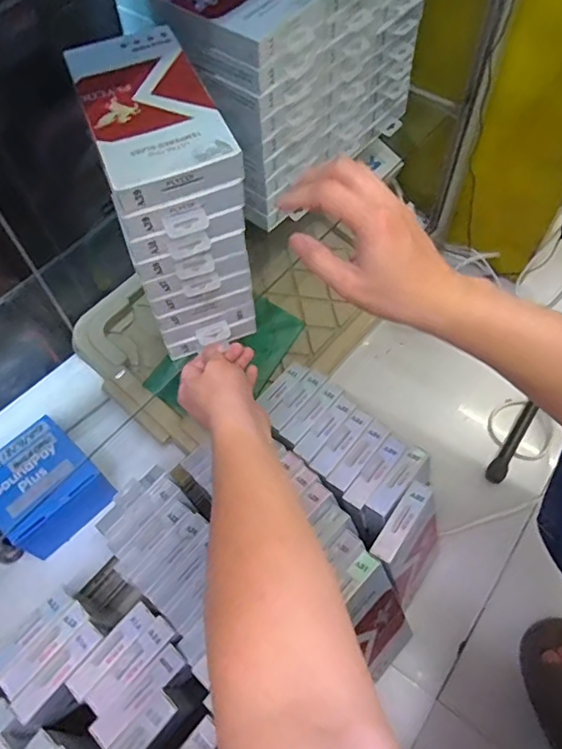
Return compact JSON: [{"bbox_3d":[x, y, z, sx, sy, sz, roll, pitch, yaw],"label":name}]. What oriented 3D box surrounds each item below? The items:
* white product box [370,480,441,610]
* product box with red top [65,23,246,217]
[{"bbox_3d":[0.161,0.223,0.675,0.028,0.185,0.103,22,60,33],"label":"white product box"},{"bbox_3d":[-0.114,-0.227,0.461,0.099,0.025,0.200,-20,62,-9],"label":"product box with red top"}]

